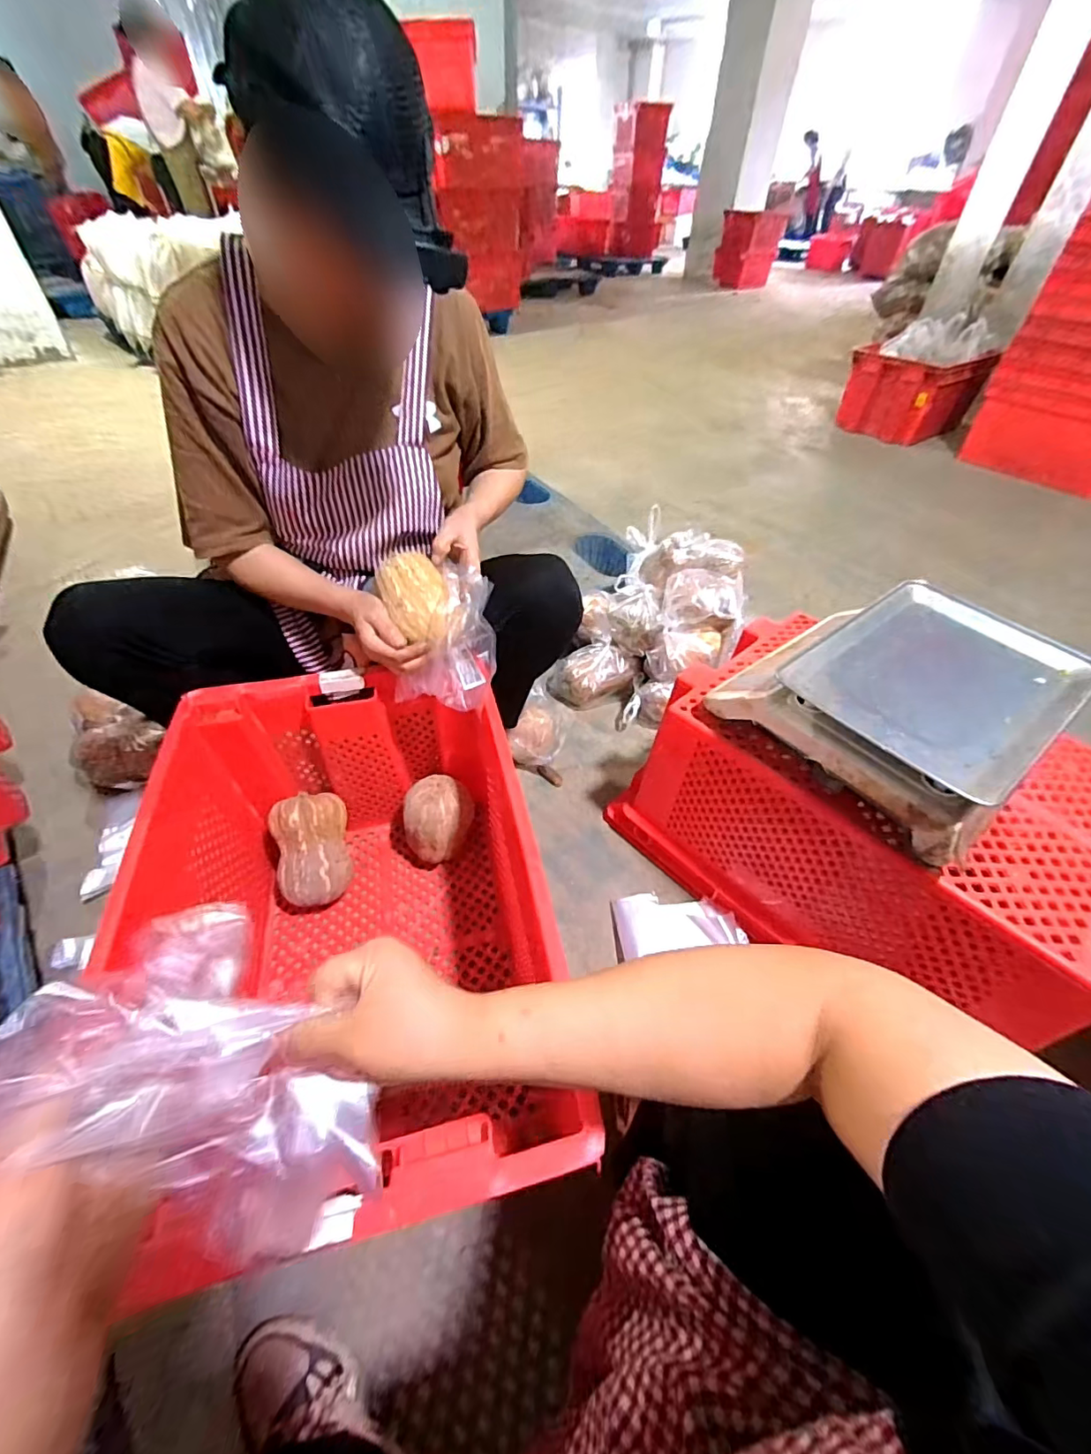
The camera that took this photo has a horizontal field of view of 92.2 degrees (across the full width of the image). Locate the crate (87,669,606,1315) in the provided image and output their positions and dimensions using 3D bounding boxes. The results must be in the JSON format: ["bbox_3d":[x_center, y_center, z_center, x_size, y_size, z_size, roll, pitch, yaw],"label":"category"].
[{"bbox_3d":[-0.233,0.247,0.683,0.423,0.334,0.624,-10,47,-11],"label":"crate"}]

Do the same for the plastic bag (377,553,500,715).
[{"bbox_3d":[-0.150,-0.138,0.747,0.145,0.146,0.169,-8,47,-9],"label":"plastic bag"}]

